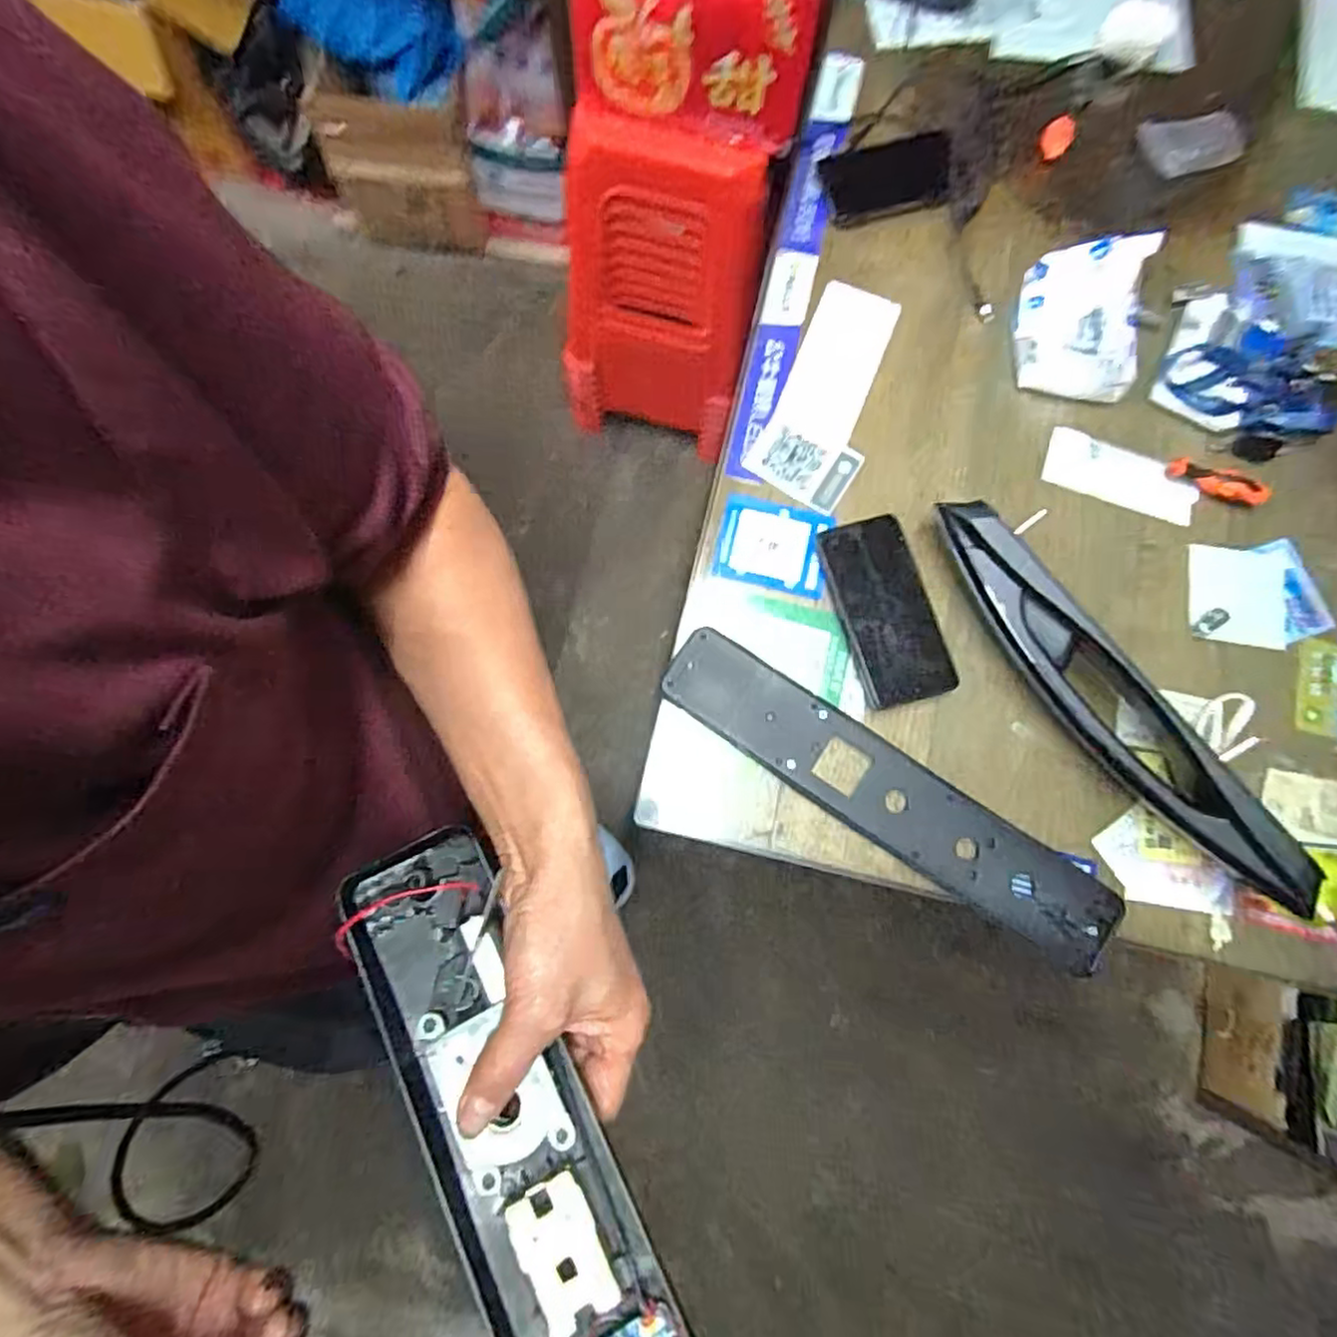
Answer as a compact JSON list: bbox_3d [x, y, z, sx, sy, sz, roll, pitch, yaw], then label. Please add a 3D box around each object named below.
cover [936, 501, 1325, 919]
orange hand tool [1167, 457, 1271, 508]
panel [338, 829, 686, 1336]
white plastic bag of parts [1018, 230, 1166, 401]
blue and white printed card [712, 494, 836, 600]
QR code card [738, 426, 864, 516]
[{"bbox_3d":[0.346,0.025,0.528,0.045,0.069,0.378,-35,81,-8],"label":"cover"},{"bbox_3d":[0.497,-0.171,0.603,0.083,0.020,0.028,20,79,3],"label":"orange hand tool"},{"bbox_3d":[-0.041,0.272,0.285,0.074,0.021,0.414,-28,72,-7],"label":"panel"},{"bbox_3d":[0.381,-0.316,0.600,0.104,0.068,0.118,10,78,0],"label":"white plastic bag of parts"},{"bbox_3d":[0.092,-0.108,0.586,0.094,0.005,0.076,12,82,3],"label":"blue and white printed card"},{"bbox_3d":[0.121,-0.187,0.603,0.095,0.007,0.065,31,79,5],"label":"QR code card"}]

